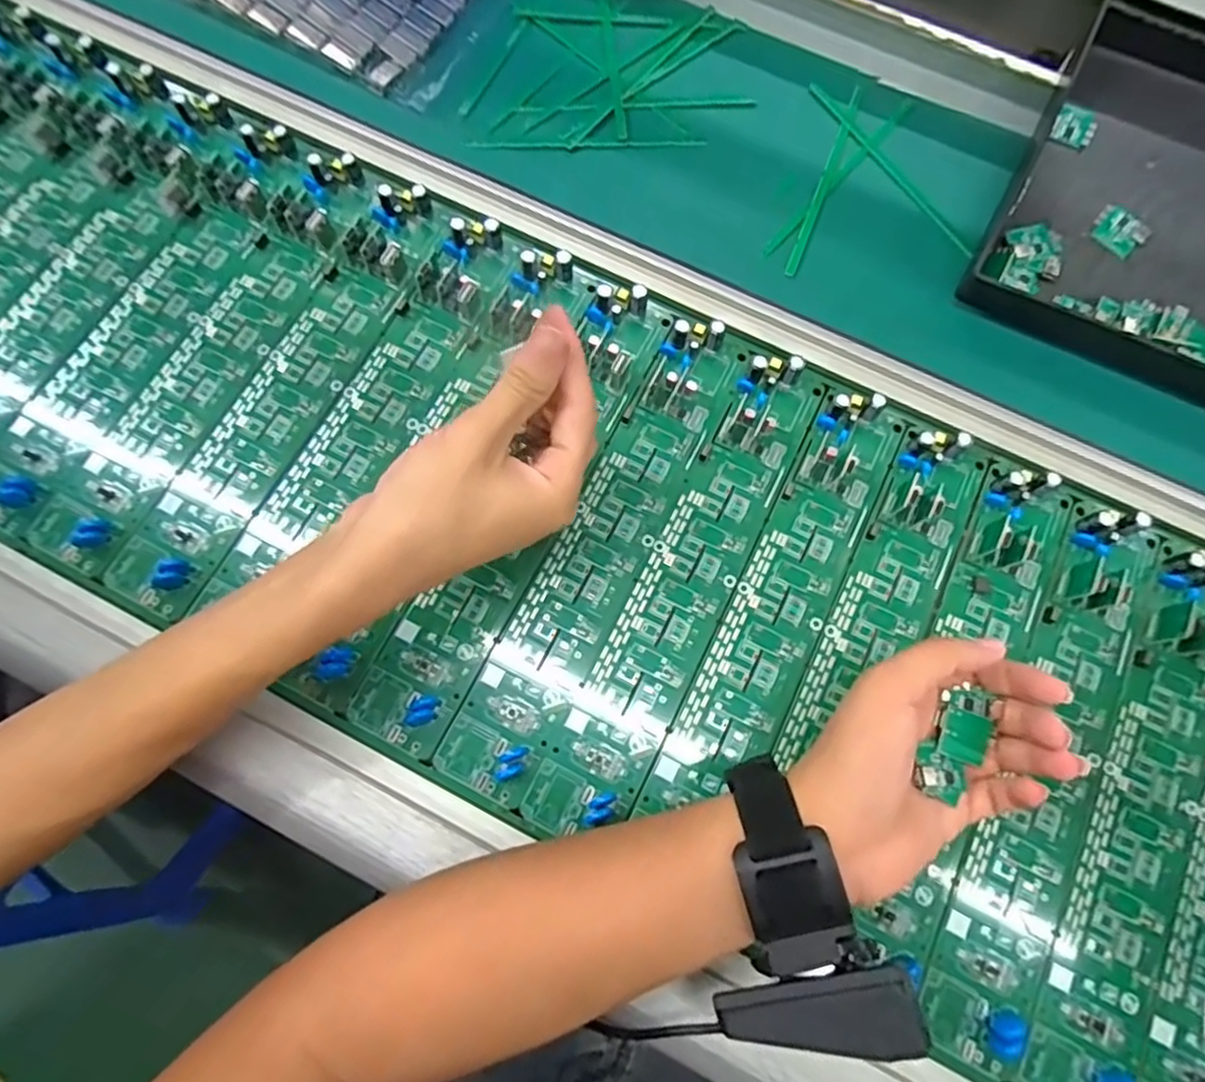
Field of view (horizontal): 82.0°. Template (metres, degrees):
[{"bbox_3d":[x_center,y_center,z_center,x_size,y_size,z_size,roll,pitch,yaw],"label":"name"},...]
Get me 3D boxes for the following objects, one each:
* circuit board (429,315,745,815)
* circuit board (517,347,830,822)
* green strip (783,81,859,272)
[{"bbox_3d":[0.001,0.001,0.362,0.048,0.015,0.270,27,77,2],"label":"circuit board"},{"bbox_3d":[0.044,0.020,0.360,0.047,0.017,0.269,27,77,2],"label":"circuit board"},{"bbox_3d":[0.136,-0.221,0.419,0.007,0.010,0.148,22,77,1],"label":"green strip"}]

